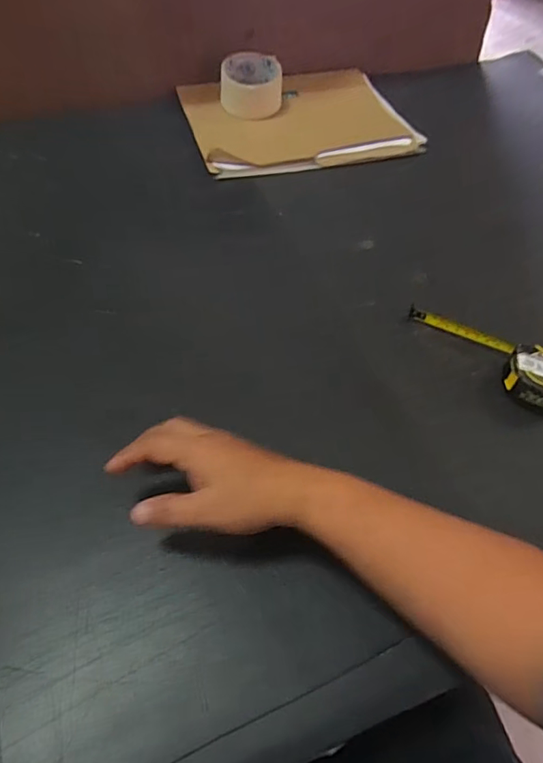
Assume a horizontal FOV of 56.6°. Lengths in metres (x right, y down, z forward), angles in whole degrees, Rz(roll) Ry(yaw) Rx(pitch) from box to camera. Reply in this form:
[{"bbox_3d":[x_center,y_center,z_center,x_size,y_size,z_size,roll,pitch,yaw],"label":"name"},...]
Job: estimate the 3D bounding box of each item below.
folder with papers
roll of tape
[{"bbox_3d":[0.032,-0.381,0.729,0.295,0.020,0.241,-13,55,-11],"label":"folder with papers"},{"bbox_3d":[-0.028,-0.429,0.733,0.085,0.057,0.085,1,54,-1],"label":"roll of tape"}]

